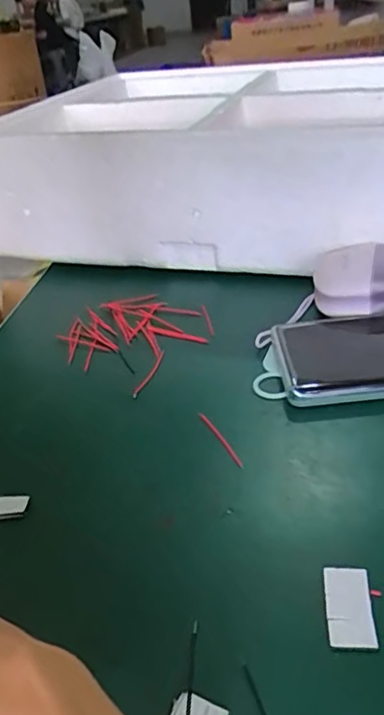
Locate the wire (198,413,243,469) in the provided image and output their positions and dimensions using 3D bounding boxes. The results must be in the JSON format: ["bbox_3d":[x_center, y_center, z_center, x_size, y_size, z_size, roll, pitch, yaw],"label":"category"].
[{"bbox_3d":[0.014,0.040,0.282,0.004,0.004,0.047,-18,33,-18],"label":"wire"}]

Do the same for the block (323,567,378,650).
[{"bbox_3d":[0.055,0.088,0.200,0.015,0.004,0.030,-1,33,9],"label":"block"}]

